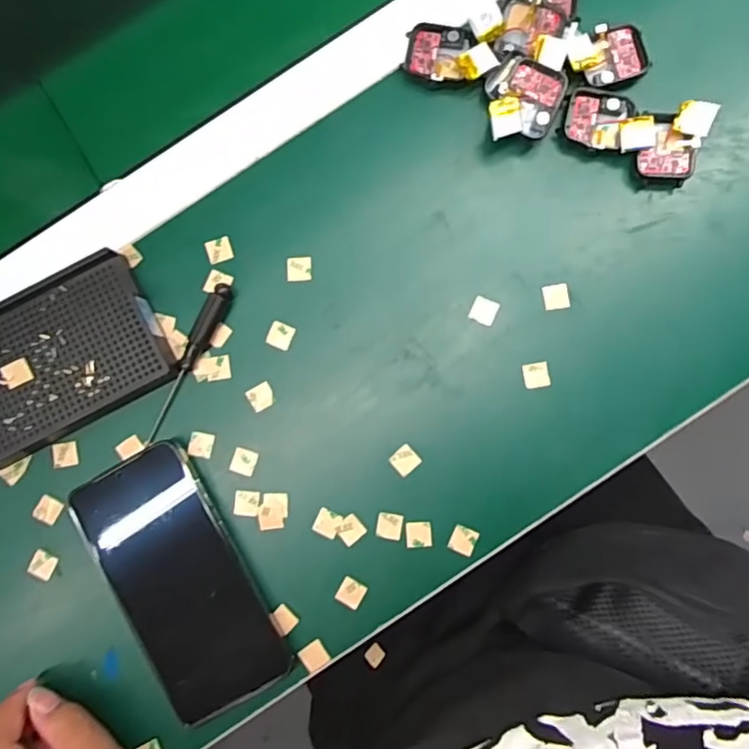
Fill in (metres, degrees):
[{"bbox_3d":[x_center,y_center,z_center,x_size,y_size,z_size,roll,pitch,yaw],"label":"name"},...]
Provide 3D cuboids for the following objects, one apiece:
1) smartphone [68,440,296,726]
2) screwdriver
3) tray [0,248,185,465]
[{"bbox_3d":[-0.121,0.128,0.357,0.077,0.011,0.161,-29,86,-4],"label":"smartphone"},{"bbox_3d":[-0.122,-0.008,0.367,0.010,0.015,0.112,29,87,4],"label":"screwdriver"},{"bbox_3d":[-0.206,-0.009,0.364,0.138,0.019,0.089,-27,85,0],"label":"tray"}]

